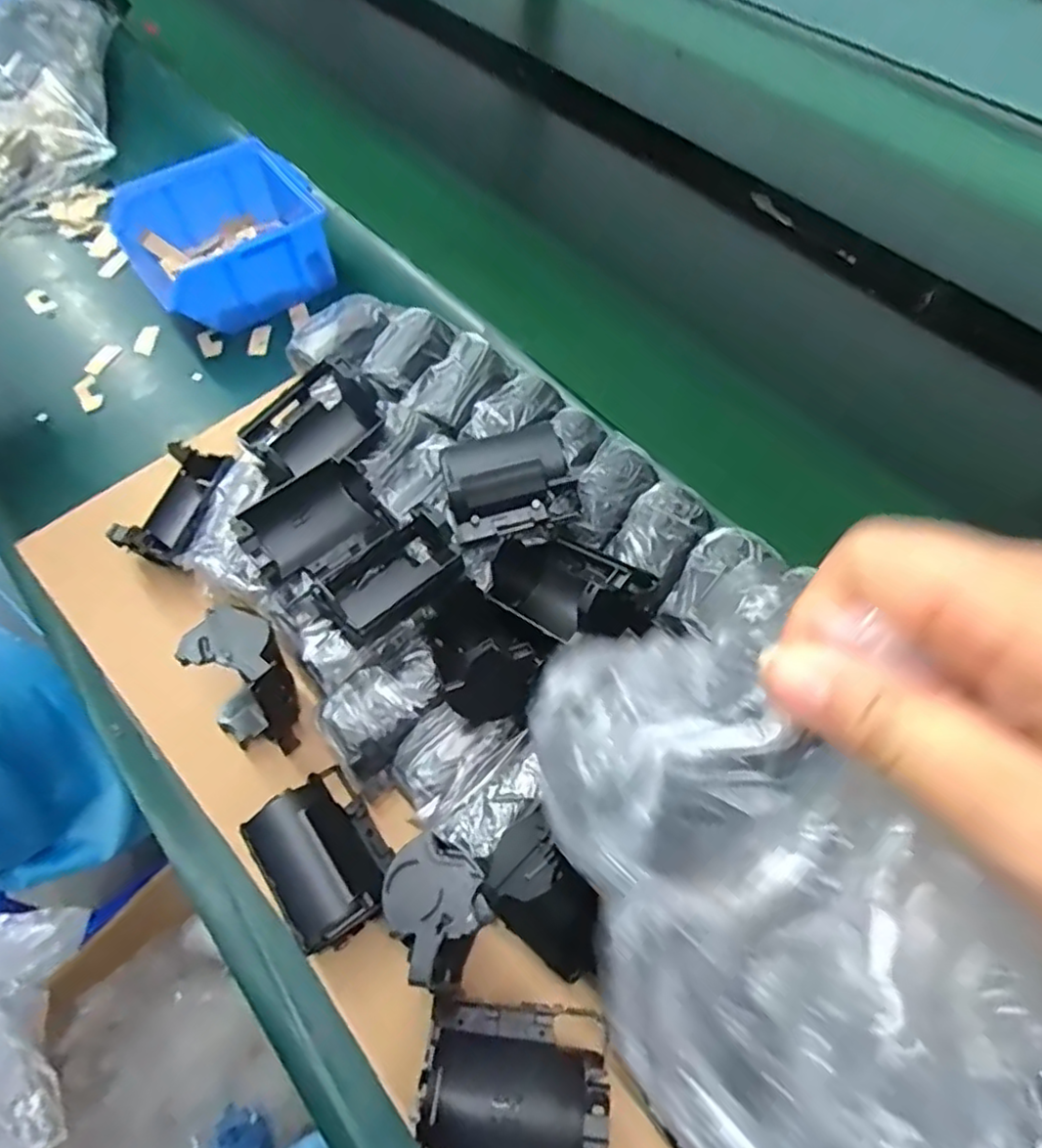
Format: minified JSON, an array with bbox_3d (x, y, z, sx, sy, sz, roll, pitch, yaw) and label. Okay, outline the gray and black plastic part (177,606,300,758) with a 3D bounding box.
[{"bbox_3d":[-0.133,0.053,0.326,0.051,0.069,0.044,35,64,18],"label":"gray and black plastic part"}]

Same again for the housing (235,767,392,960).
[{"bbox_3d":[-0.088,0.130,0.305,0.048,0.045,0.069,-32,65,-19],"label":"housing"}]

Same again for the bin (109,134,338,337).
[{"bbox_3d":[-0.227,-0.257,0.515,0.139,0.067,0.126,-26,63,-17],"label":"bin"}]

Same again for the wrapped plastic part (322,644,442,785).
[{"bbox_3d":[-0.066,0.064,0.326,0.039,0.026,0.061,36,64,18],"label":"wrapped plastic part"}]

